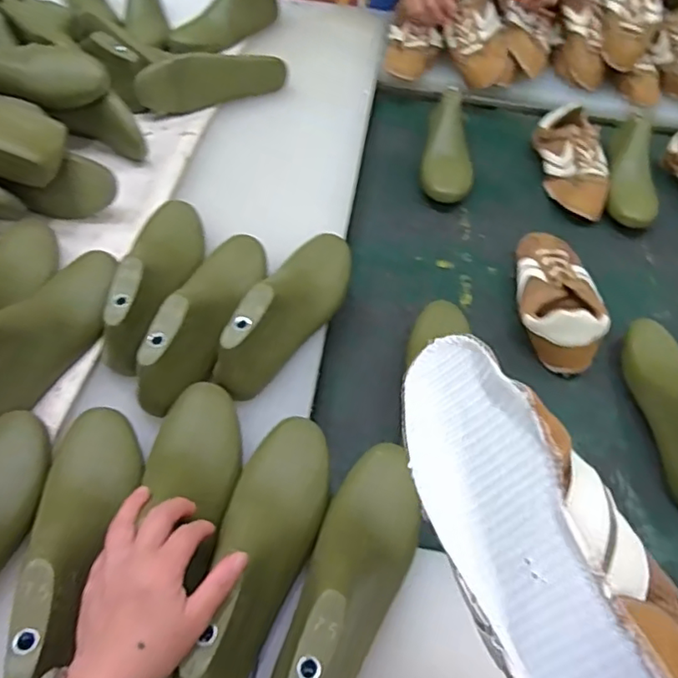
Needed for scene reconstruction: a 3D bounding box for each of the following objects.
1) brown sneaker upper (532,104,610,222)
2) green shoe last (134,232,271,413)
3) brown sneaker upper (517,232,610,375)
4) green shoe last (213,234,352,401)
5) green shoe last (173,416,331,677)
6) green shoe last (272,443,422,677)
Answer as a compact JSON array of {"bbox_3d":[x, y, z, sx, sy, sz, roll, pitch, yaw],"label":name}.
[{"bbox_3d":[0.375,-0.280,0.954,0.093,0.058,0.221,-1,65,-7],"label":"brown sneaker upper"},{"bbox_3d":[-0.133,-0.034,0.631,0.066,0.066,0.246,13,52,6],"label":"green shoe last"},{"bbox_3d":[0.279,-0.070,0.777,0.090,0.072,0.225,8,52,2],"label":"brown sneaker upper"},{"bbox_3d":[-0.052,-0.043,0.653,0.074,0.081,0.246,21,53,12],"label":"green shoe last"},{"bbox_3d":[-0.063,0.172,0.493,0.076,0.083,0.236,14,47,5],"label":"green shoe last"},{"bbox_3d":[0.016,0.186,0.484,0.081,0.093,0.248,18,53,9],"label":"green shoe last"}]

